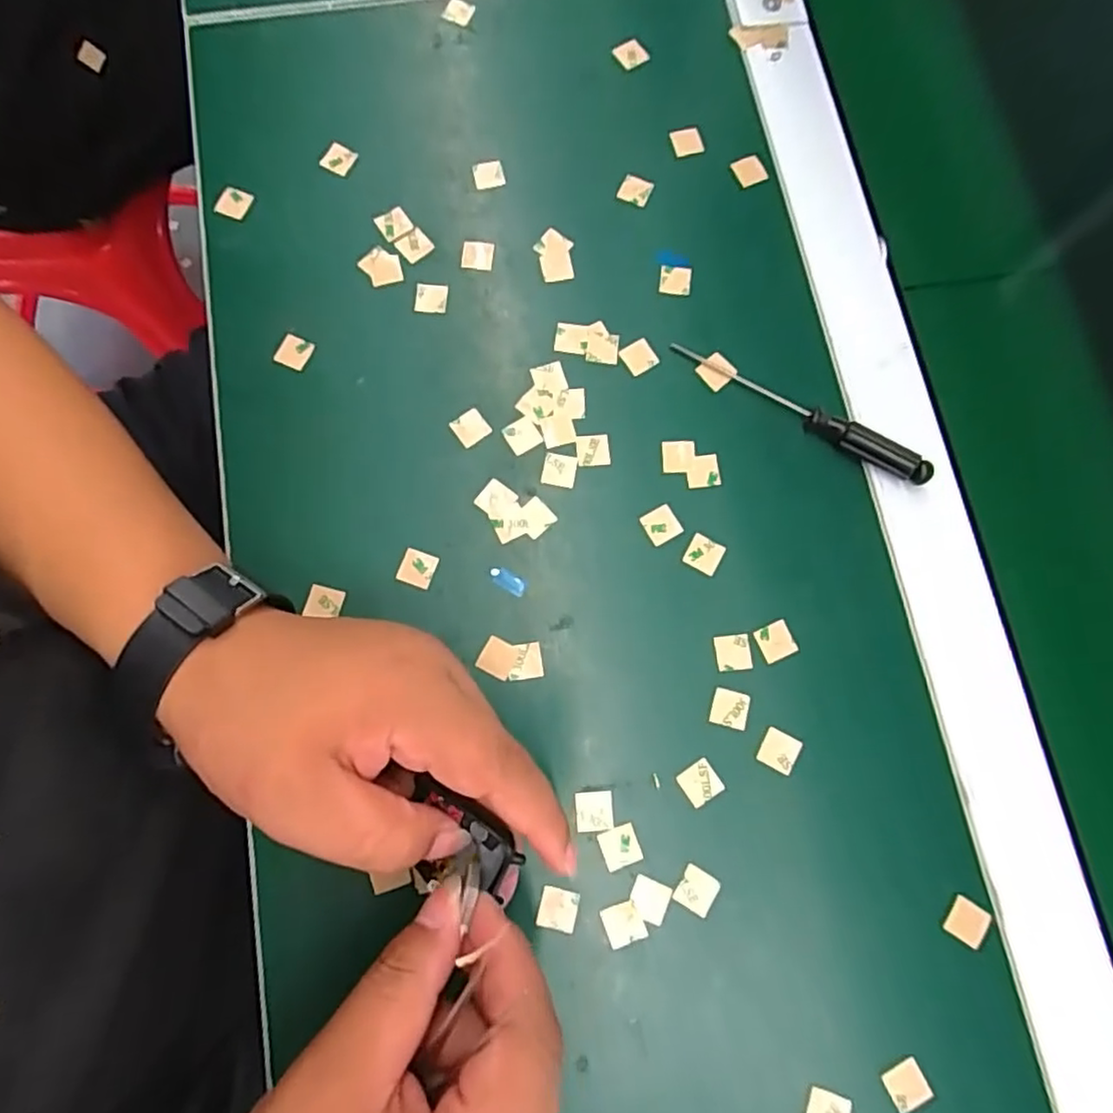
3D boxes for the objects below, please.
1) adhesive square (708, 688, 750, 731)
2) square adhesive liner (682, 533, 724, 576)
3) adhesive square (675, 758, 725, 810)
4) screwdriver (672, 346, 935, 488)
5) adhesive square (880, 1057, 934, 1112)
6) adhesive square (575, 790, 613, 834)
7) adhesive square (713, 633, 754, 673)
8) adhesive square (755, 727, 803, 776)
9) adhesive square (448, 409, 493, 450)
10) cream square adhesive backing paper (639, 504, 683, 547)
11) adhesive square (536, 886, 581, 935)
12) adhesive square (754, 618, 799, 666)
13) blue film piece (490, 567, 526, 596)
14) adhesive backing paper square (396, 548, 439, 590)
[{"bbox_3d":[0.076,0.066,0.288,0.016,0.004,0.016,13,78,2],"label":"adhesive square"},{"bbox_3d":[0.068,-0.001,0.304,0.016,0.004,0.015,28,78,5],"label":"square adhesive liner"},{"bbox_3d":[0.062,0.096,0.281,0.016,0.004,0.016,-32,80,-8],"label":"adhesive square"},{"bbox_3d":[0.115,-0.069,0.314,0.131,0.016,0.011,31,79,5],"label":"screwdriver"},{"bbox_3d":[0.137,0.207,0.258,0.015,0.004,0.016,-27,80,-7],"label":"adhesive square"},{"bbox_3d":[0.016,0.107,0.279,0.016,0.004,0.016,-4,78,-2],"label":"adhesive square"},{"bbox_3d":[0.079,0.043,0.294,0.016,0.004,0.015,-4,78,-2],"label":"adhesive square"},{"bbox_3d":[0.096,0.084,0.285,0.016,0.004,0.016,27,78,5],"label":"adhesive square"},{"bbox_3d":[-0.041,-0.061,0.313,0.015,0.004,0.015,-40,81,-9],"label":"adhesive square"},{"bbox_3d":[0.049,-0.015,0.306,0.016,0.004,0.015,-29,80,-7],"label":"cream square adhesive backing paper"},{"bbox_3d":[0.001,0.144,0.270,0.015,0.004,0.016,14,78,2],"label":"adhesive square"},{"bbox_3d":[0.099,0.038,0.296,0.016,0.004,0.016,-21,79,-6],"label":"adhesive square"},{"bbox_3d":[-0.022,0.011,0.300,0.018,0.004,0.008,31,79,5],"label":"blue film piece"},{"bbox_3d":[-0.063,0.005,0.299,0.015,0.004,0.016,17,78,3],"label":"adhesive backing paper square"}]

